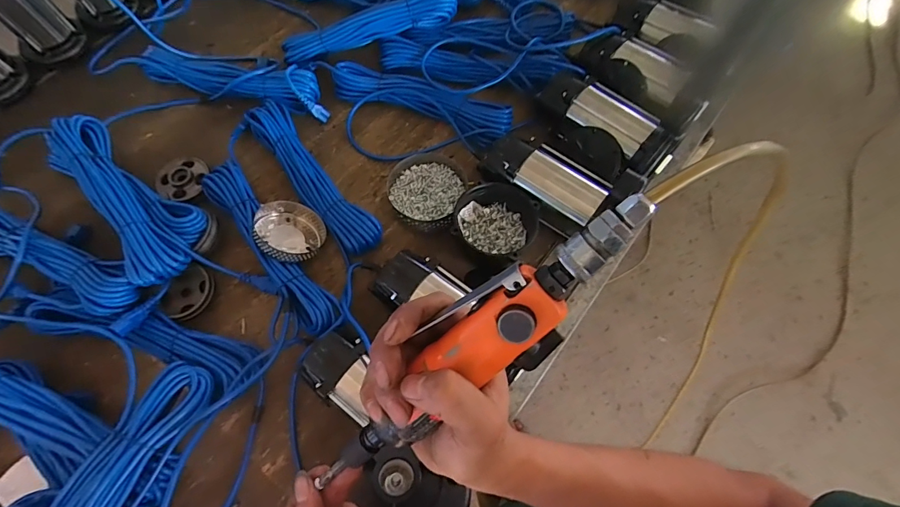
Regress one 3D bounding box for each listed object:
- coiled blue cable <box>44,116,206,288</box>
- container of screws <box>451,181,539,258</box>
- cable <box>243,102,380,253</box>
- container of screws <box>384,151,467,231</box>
[{"bbox_3d":[-0.509,-0.097,0.649,0.127,0.051,0.346,-42,74,-15],"label":"coiled blue cable"},{"bbox_3d":[0.067,-0.048,0.657,0.128,0.059,0.117,-38,73,-14],"label":"container of screws"},{"bbox_3d":[-0.233,-0.128,0.712,0.073,0.053,0.339,-36,72,-13],"label":"cable"},{"bbox_3d":[-0.042,-0.106,0.712,0.127,0.044,0.144,14,69,6],"label":"container of screws"}]

